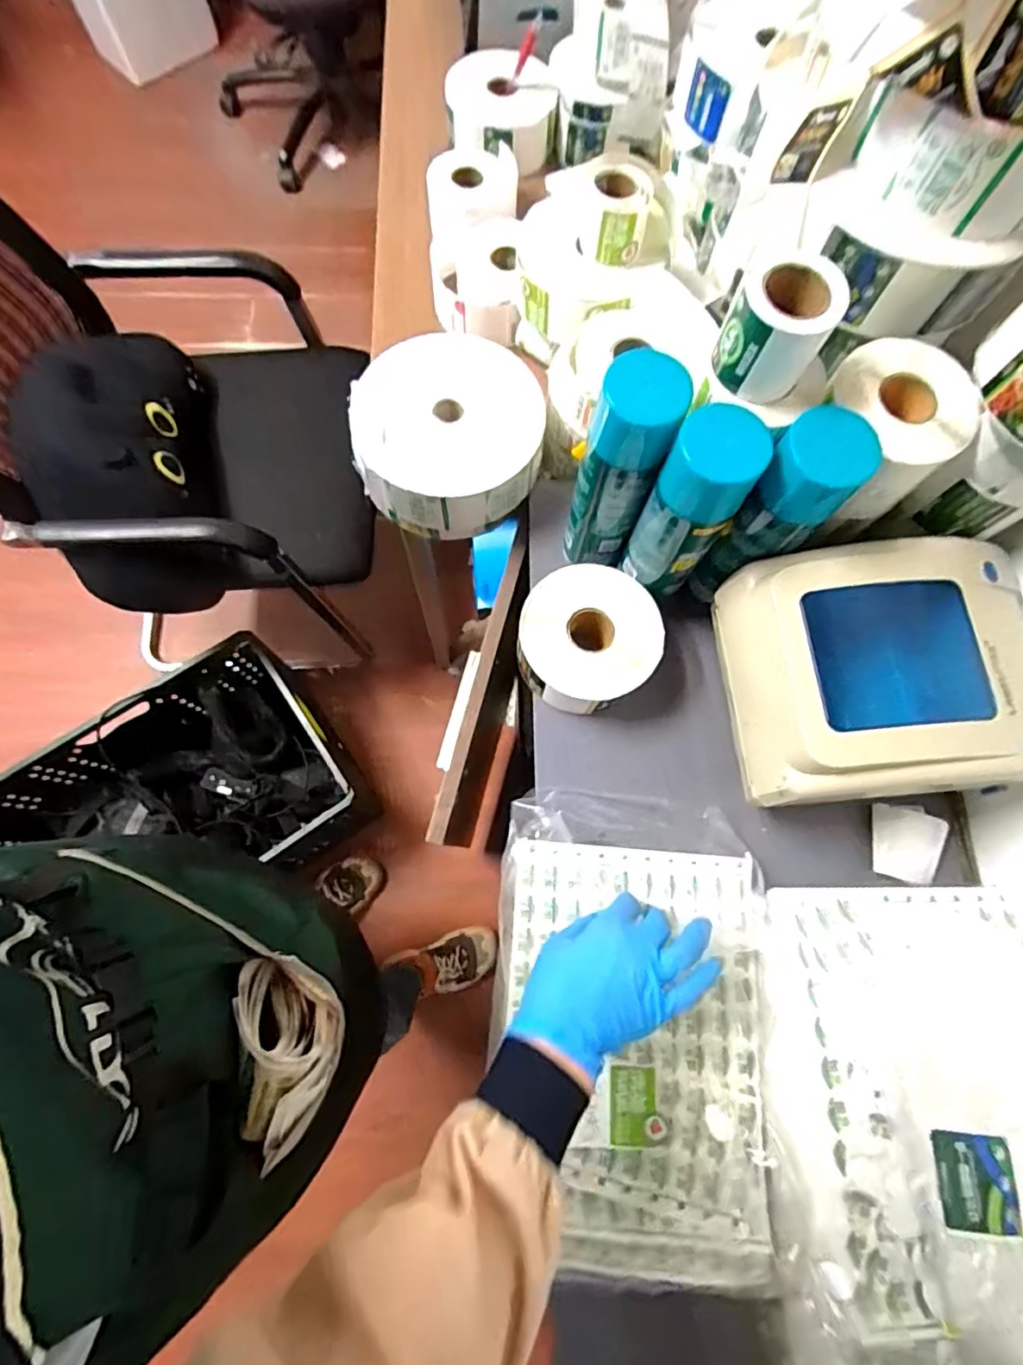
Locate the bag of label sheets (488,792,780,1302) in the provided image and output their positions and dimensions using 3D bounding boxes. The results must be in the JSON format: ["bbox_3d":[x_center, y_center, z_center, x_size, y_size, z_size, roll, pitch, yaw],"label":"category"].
[{"bbox_3d":[0.099,0.277,0.493,0.227,0.044,0.357,5,70,-1],"label":"bag of label sheets"}]

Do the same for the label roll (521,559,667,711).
[{"bbox_3d":[0.073,-0.038,0.578,0.125,0.081,0.124,1,70,-2],"label":"label roll"}]

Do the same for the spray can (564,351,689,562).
[{"bbox_3d":[0.087,-0.169,0.506,0.062,0.217,0.056,17,71,4],"label":"spray can"}]

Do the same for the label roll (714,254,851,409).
[{"bbox_3d":[0.177,-0.232,0.397,0.060,0.071,0.055,1,70,-2],"label":"label roll"}]

